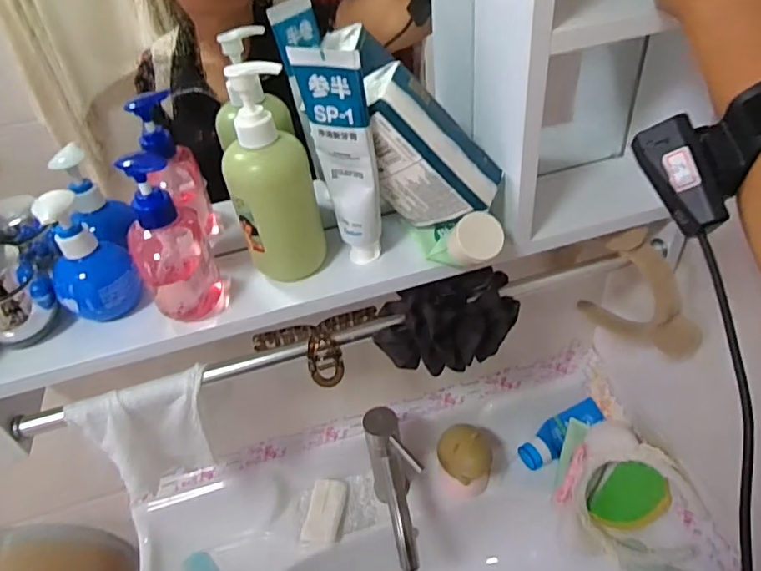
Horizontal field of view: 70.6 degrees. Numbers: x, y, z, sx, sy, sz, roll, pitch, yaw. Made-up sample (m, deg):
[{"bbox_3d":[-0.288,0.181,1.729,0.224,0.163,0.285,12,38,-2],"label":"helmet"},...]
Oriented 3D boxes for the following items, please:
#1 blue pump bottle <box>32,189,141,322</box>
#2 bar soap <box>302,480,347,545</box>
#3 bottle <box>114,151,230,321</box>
[{"bbox_3d":[-0.256,-0.024,0.457,0.060,0.112,0.070,-31,46,-25],"label":"blue pump bottle"},{"bbox_3d":[-0.078,0.319,0.759,0.047,0.019,0.090,2,42,12],"label":"bar soap"},{"bbox_3d":[-0.173,-0.033,0.444,0.056,0.141,0.063,-20,42,-14],"label":"bottle"}]

